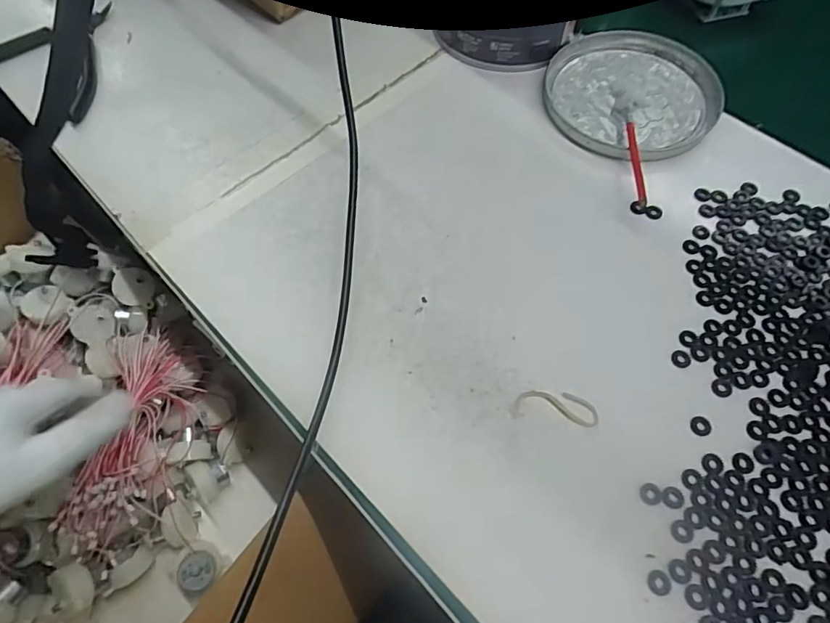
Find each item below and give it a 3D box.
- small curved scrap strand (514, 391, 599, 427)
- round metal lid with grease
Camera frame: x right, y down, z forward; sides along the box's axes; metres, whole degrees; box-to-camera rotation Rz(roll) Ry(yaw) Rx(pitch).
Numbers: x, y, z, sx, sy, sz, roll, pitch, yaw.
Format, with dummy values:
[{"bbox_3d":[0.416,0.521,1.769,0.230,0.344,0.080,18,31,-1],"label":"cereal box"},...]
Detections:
[{"bbox_3d":[0.079,0.053,0.278,0.044,0.004,0.017,7,63,4],"label":"small curved scrap strand"},{"bbox_3d":[0.167,-0.171,0.384,0.127,0.011,0.139,0,62,0],"label":"round metal lid with grease"}]

